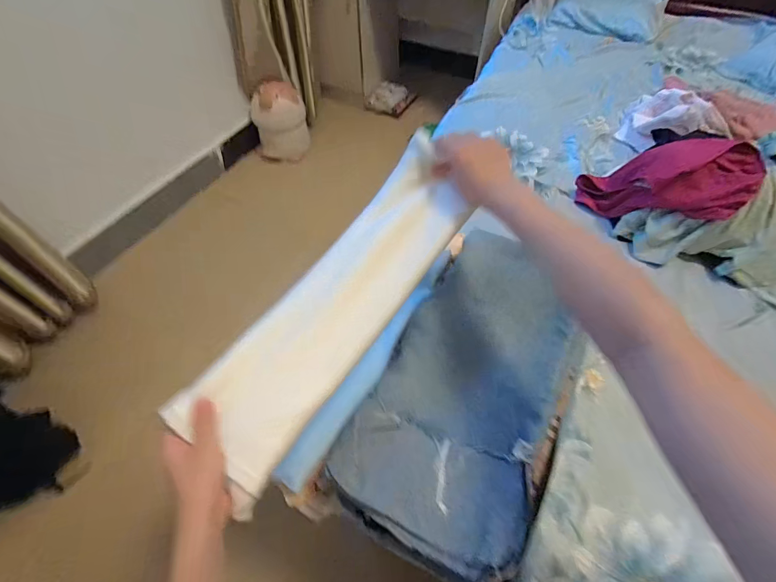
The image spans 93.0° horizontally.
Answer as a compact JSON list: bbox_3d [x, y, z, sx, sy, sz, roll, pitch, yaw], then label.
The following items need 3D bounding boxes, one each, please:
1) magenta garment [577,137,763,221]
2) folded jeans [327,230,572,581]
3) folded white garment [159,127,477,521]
[{"bbox_3d":[0.557,-0.223,0.767,0.313,0.121,0.117,5,47,44],"label":"magenta garment"},{"bbox_3d":[0.115,0.098,0.480,0.214,0.051,0.426,24,59,16],"label":"folded jeans"},{"bbox_3d":[-0.058,0.008,0.448,0.135,0.078,0.432,32,74,20],"label":"folded white garment"}]

